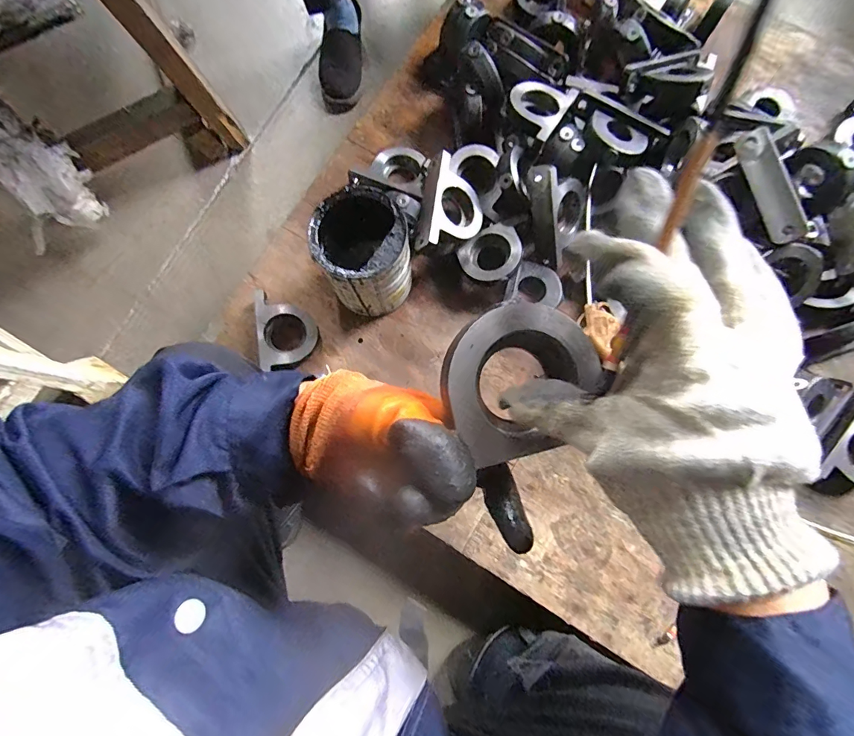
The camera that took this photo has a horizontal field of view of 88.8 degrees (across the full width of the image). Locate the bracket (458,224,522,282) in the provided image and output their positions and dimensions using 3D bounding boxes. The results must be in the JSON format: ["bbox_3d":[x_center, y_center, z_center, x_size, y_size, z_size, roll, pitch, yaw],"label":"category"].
[{"bbox_3d":[0.098,-0.170,0.656,0.090,0.019,0.074,-30,89,15],"label":"bracket"}]

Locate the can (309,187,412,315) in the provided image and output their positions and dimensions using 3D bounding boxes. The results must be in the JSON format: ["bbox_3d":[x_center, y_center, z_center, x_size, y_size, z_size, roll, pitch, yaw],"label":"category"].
[{"bbox_3d":[-0.088,-0.158,0.629,0.119,0.157,0.125,-42,81,-7],"label":"can"}]

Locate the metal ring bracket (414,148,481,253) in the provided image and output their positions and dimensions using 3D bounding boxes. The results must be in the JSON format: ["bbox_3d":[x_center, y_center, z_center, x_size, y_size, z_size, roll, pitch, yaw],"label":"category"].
[{"bbox_3d":[0.035,-0.232,0.645,0.094,0.040,0.148,17,77,-32],"label":"metal ring bracket"}]

